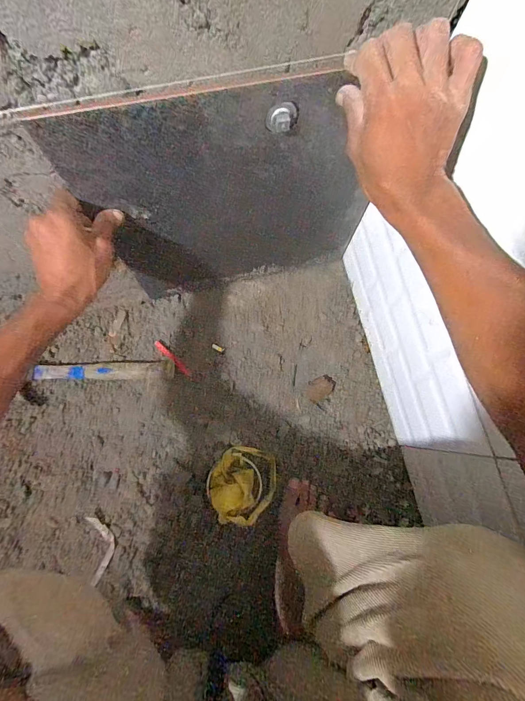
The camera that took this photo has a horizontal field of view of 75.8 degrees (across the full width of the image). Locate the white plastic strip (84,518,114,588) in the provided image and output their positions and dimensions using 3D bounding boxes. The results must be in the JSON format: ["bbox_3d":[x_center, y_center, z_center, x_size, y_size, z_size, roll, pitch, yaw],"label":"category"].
[{"bbox_3d":[-0.283,0.348,0.593,0.042,0.013,0.110,-11,80,-1],"label":"white plastic strip"}]

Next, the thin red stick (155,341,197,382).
[{"bbox_3d":[-0.172,0.021,0.666,0.114,0.012,0.012,43,83,8],"label":"thin red stick"}]

